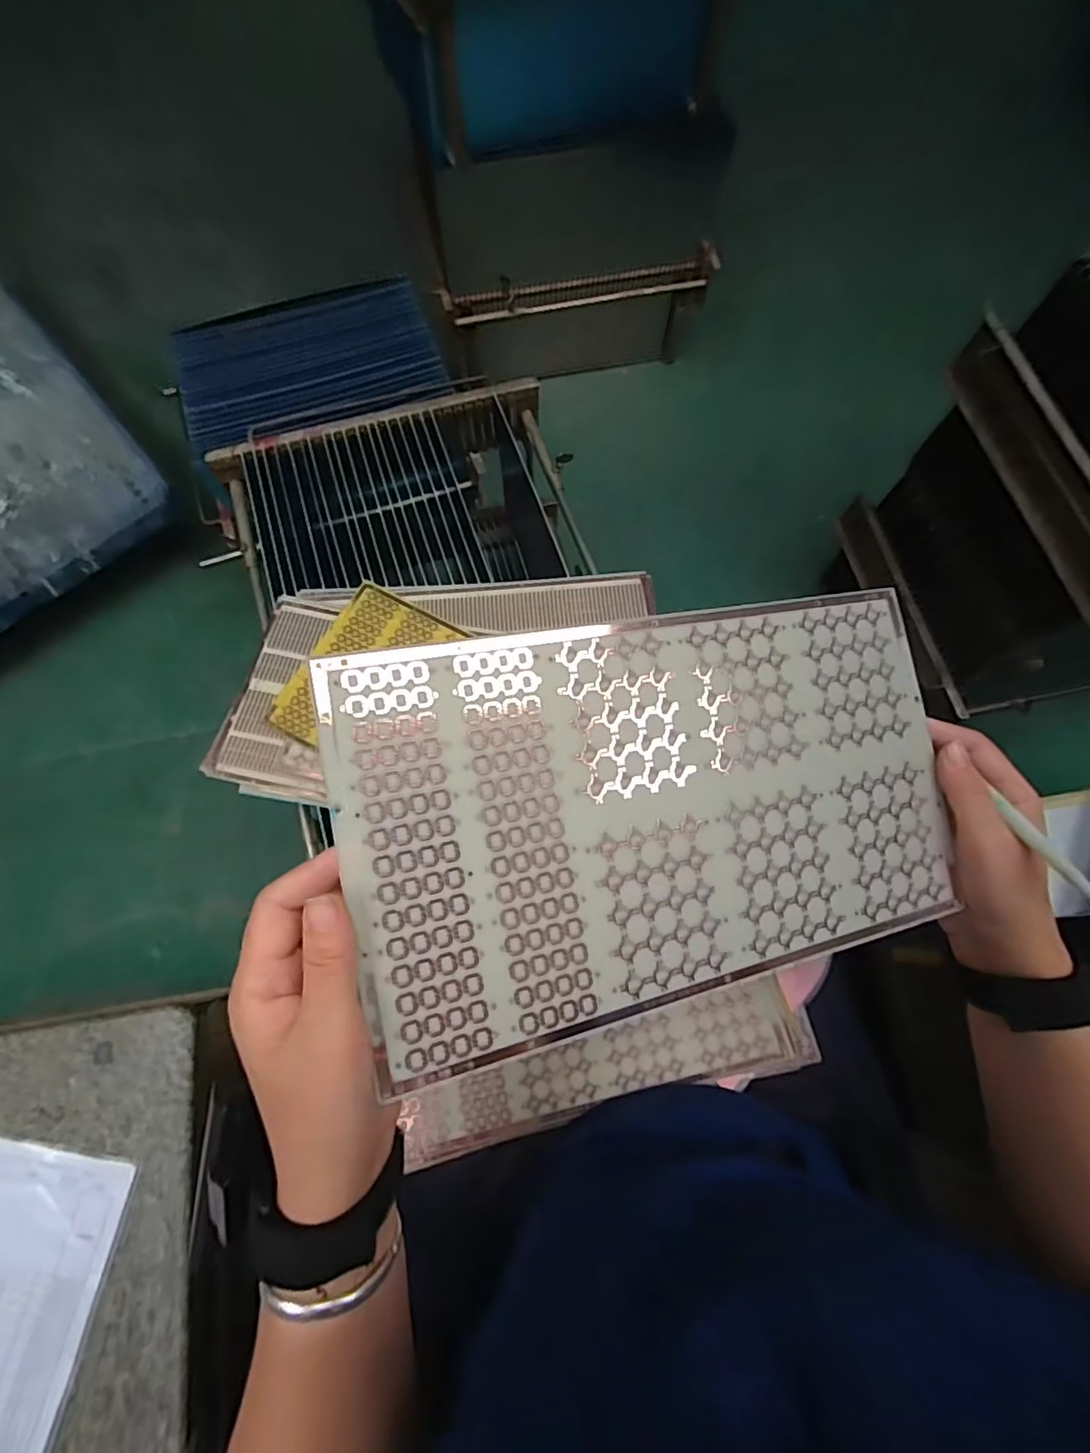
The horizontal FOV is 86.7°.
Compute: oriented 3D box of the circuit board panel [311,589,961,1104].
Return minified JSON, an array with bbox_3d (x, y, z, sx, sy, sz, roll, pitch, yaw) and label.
[{"bbox_3d":[0.065,0.037,0.283,0.306,0.004,0.182,-10,86,-16],"label":"circuit board panel"}]

